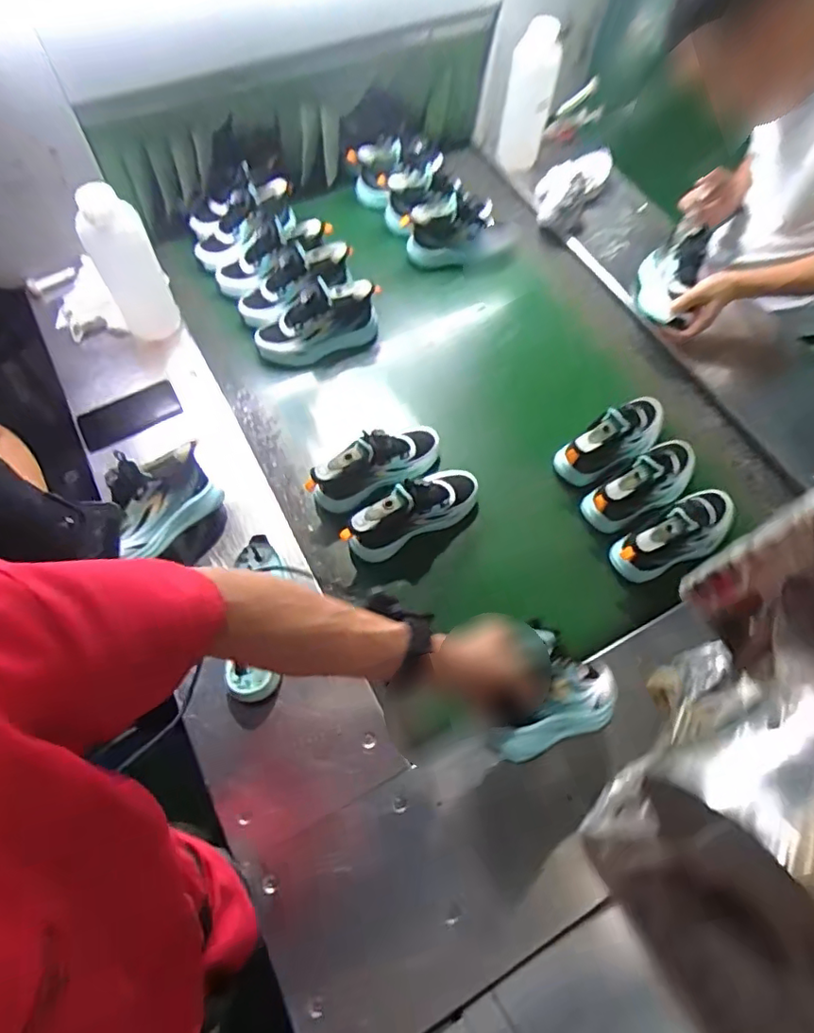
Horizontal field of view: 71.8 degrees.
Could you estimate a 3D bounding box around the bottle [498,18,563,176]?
[{"bbox_3d":[0.242,-0.825,1.123,0.087,0.263,0.049,13,64,6],"label":"bottle"}]

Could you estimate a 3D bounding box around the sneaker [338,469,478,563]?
[{"bbox_3d":[0.010,-0.014,0.851,0.233,0.102,0.075,-33,69,-16],"label":"sneaker"}]

